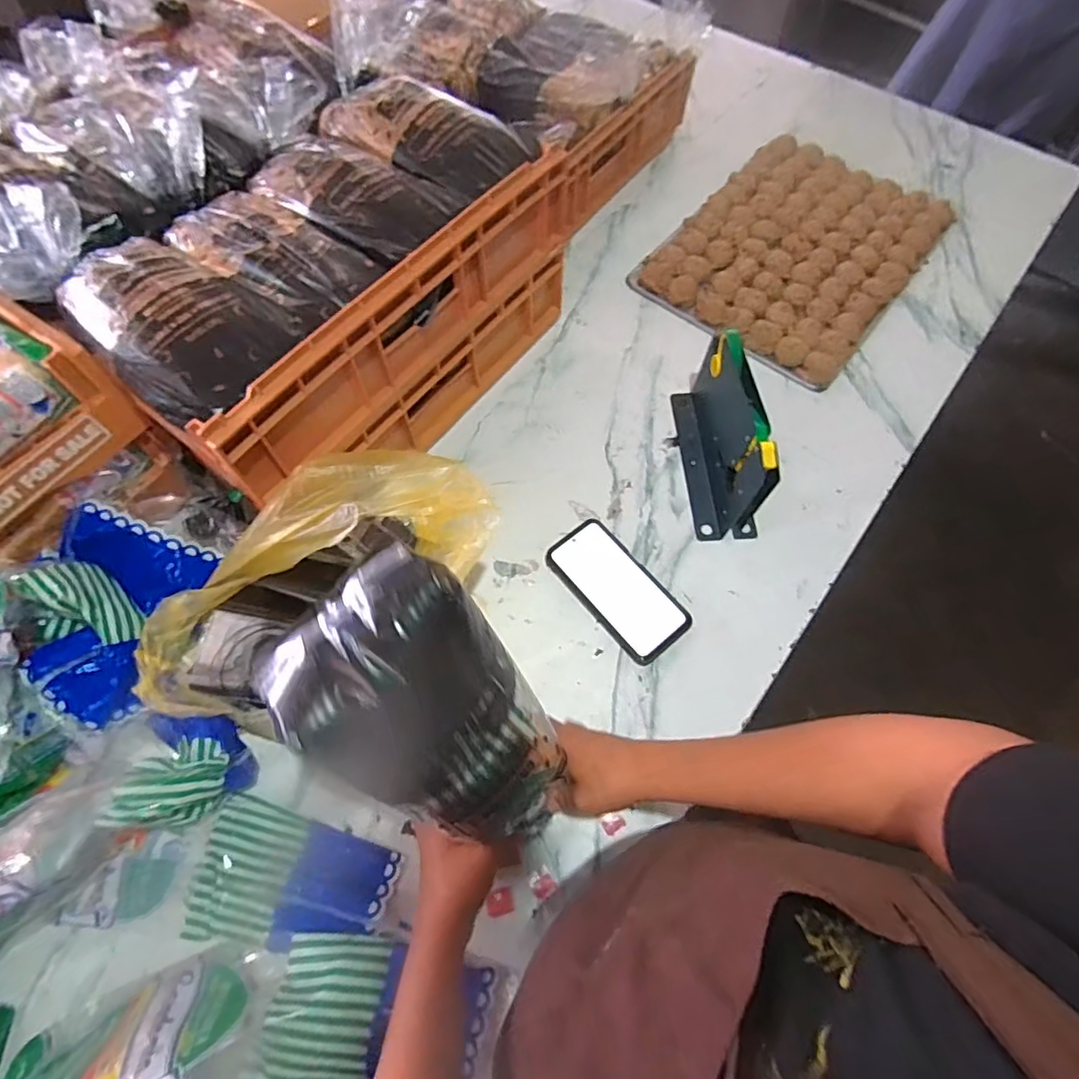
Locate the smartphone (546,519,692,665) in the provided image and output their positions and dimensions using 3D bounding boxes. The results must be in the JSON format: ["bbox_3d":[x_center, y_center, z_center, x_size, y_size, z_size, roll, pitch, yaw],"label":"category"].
[{"bbox_3d":[0.087,0.055,0.640,0.081,0.013,0.167,-36,71,-17],"label":"smartphone"}]

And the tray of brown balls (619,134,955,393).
[{"bbox_3d":[0.389,-0.444,0.864,0.324,0.032,0.424,37,69,14],"label":"tray of brown balls"}]

